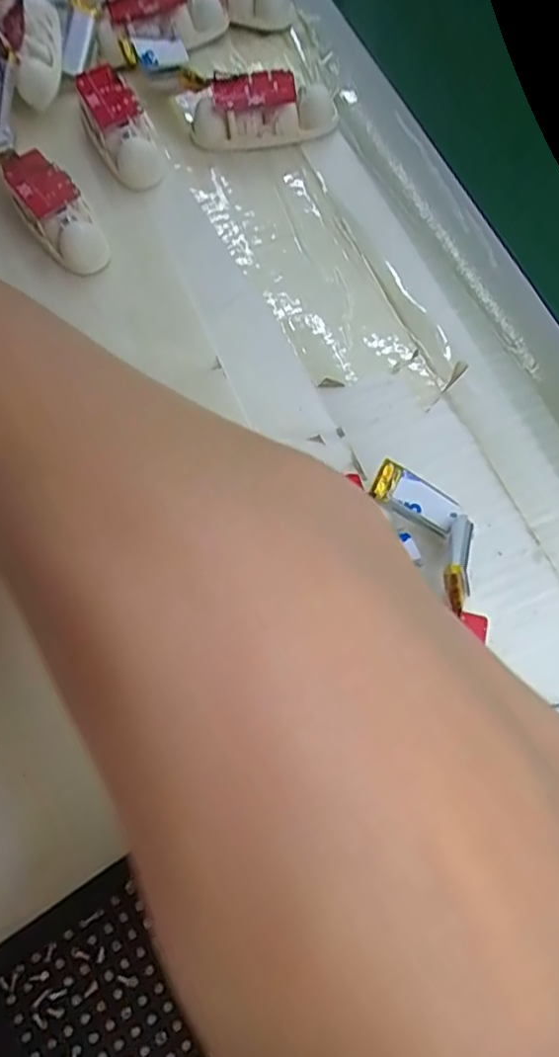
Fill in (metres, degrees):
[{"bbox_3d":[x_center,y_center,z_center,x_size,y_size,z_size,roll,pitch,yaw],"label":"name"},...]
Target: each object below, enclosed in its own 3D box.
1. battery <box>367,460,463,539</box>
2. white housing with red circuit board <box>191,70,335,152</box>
[{"bbox_3d":[0.046,-0.010,0.204,0.033,0.005,0.013,28,70,-21],"label":"battery"},{"bbox_3d":[-0.006,-0.180,0.267,0.062,0.019,0.018,-10,70,-4],"label":"white housing with red circuit board"}]

